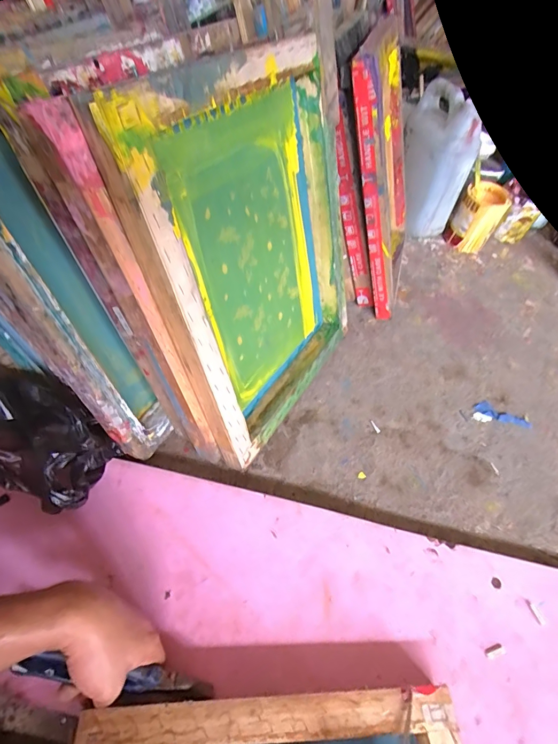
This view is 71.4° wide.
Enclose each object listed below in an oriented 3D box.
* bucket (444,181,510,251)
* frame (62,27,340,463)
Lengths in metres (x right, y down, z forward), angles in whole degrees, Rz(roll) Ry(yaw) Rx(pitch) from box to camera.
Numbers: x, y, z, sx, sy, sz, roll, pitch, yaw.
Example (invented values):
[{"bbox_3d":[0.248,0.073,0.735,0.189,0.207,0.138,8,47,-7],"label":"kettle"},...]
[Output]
[{"bbox_3d":[0.512,-0.399,1.007,0.111,0.150,0.111,29,54,15],"label":"bucket"},{"bbox_3d":[-0.018,-0.138,0.530,0.056,0.465,0.351,15,49,27],"label":"frame"}]

